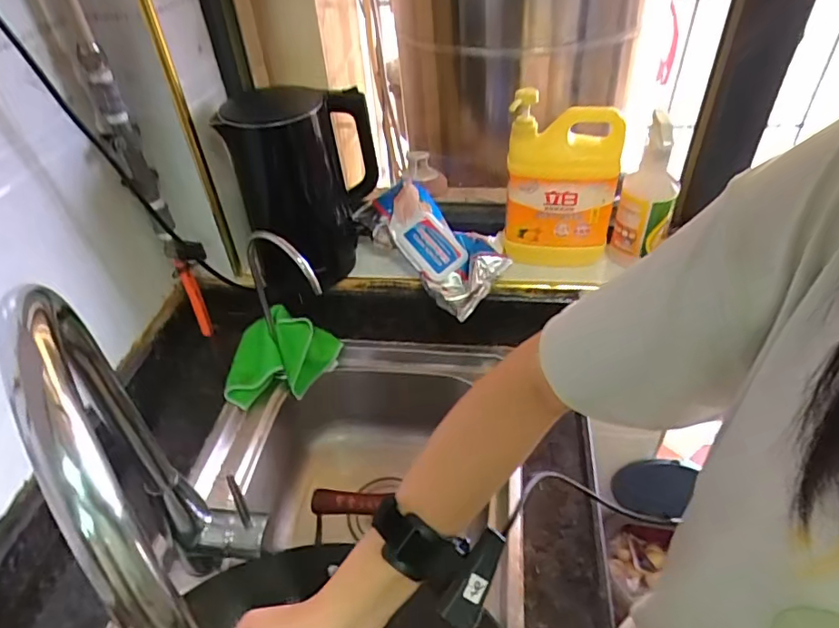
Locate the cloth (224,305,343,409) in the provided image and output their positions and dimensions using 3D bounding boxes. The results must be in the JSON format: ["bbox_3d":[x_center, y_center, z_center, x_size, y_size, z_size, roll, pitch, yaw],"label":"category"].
[{"bbox_3d":[-0.206,0.057,0.775,0.165,0.085,0.089,-23,44,-20],"label":"cloth"}]

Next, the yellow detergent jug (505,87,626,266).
[{"bbox_3d":[0.205,-0.186,0.764,0.147,0.228,0.084,7,42,12],"label":"yellow detergent jug"}]

